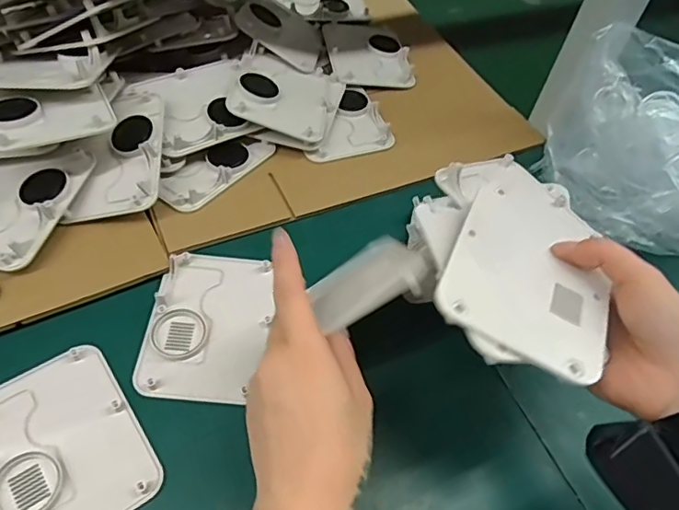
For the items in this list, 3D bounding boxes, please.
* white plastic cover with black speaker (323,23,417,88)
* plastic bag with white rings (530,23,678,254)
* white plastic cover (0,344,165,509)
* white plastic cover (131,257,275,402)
[{"bbox_3d":[0.034,-0.248,0.640,0.095,0.012,0.135,-4,54,-10],"label":"white plastic cover with black speaker"},{"bbox_3d":[0.335,-0.103,0.488,0.247,0.110,0.184,-12,56,-16],"label":"plastic bag with white rings"},{"bbox_3d":[-0.185,0.126,0.346,0.097,0.008,0.124,-29,61,-25],"label":"white plastic cover"},{"bbox_3d":[-0.101,0.051,0.414,0.085,0.011,0.126,7,53,-2],"label":"white plastic cover"}]

